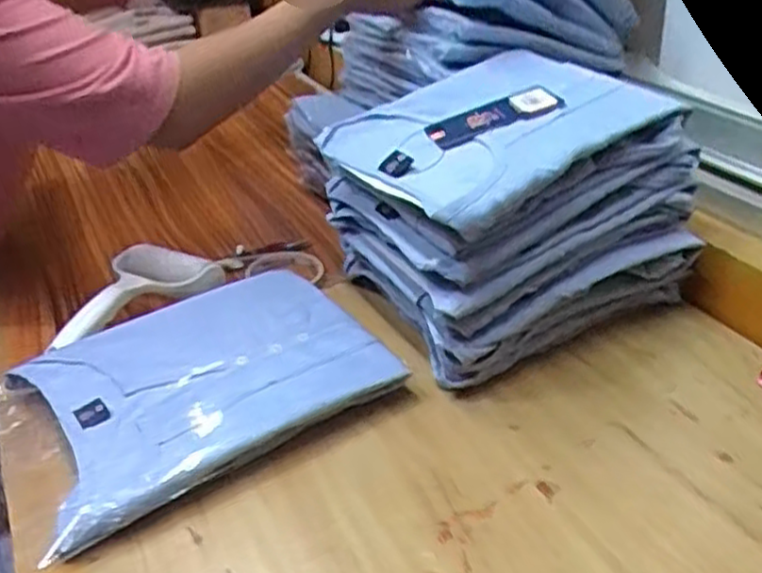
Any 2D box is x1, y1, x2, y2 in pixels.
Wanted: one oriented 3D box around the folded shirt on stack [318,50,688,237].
[{"bbox_3d":[0.095,-0.137,0.652,0.247,0.030,0.204,-29,40,-20],"label":"folded shirt on stack"}]

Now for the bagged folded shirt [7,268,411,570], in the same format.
[{"bbox_3d":[-0.148,0.080,0.614,0.276,0.039,0.200,-24,38,-29],"label":"bagged folded shirt"}]

